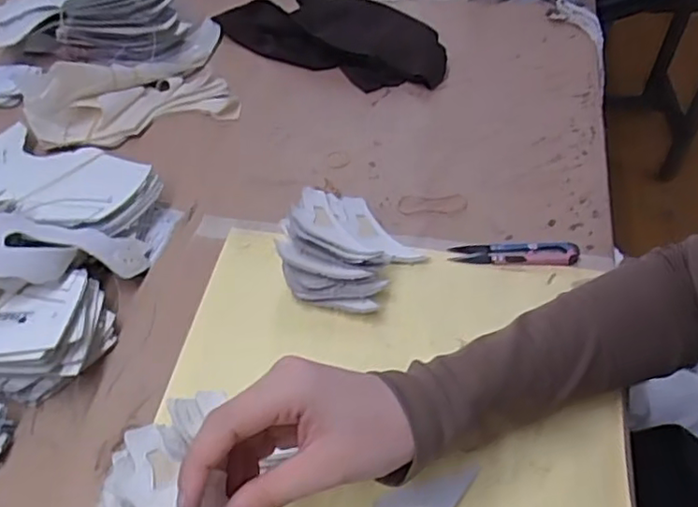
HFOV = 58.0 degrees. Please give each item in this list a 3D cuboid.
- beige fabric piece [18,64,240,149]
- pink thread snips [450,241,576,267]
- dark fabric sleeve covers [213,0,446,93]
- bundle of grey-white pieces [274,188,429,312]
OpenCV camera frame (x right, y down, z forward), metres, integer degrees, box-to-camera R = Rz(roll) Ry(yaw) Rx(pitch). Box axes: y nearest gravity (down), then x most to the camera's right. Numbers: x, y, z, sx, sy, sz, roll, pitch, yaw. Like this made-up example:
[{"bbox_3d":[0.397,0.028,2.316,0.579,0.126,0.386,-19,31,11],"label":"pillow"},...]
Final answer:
[{"bbox_3d":[-0.218,-0.159,0.623,0.196,0.054,0.084,-16,53,-9],"label":"beige fabric piece"},{"bbox_3d":[0.135,-0.002,0.513,0.101,0.007,0.020,2,52,5],"label":"pink thread snips"},{"bbox_3d":[-0.021,-0.249,0.703,0.264,0.039,0.108,24,57,21],"label":"dark fabric sleeve covers"},{"bbox_3d":[-0.005,-0.008,0.498,0.098,0.051,0.103,-2,52,2],"label":"bundle of grey-white pieces"}]

